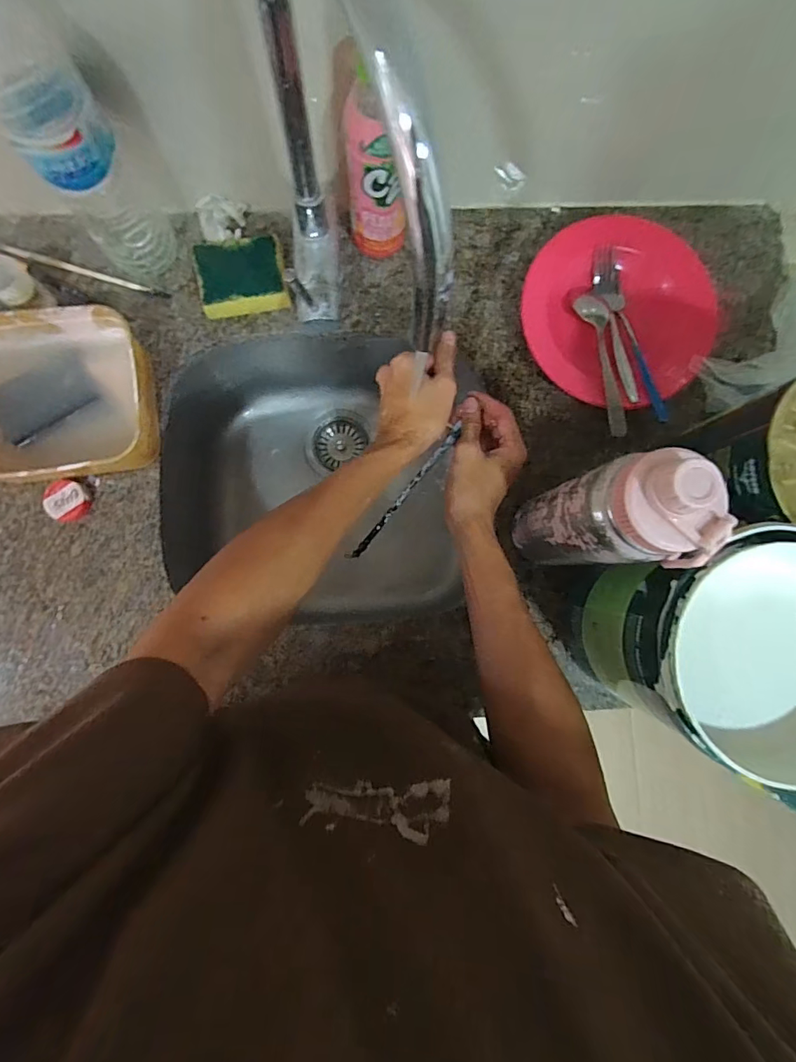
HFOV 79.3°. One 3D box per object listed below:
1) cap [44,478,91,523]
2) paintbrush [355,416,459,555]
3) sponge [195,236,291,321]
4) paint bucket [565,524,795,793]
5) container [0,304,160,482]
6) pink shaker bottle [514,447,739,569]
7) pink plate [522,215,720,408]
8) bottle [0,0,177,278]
[{"bbox_3d":[-0.356,-0.032,0.516,0.041,0.019,0.043,0,85,-1],"label":"cap"},{"bbox_3d":[0.004,-0.038,0.563,0.010,0.012,0.223,42,126,2],"label":"paintbrush"},{"bbox_3d":[-0.172,-0.281,0.534,0.092,0.034,0.073,-12,86,-2],"label":"sponge"},{"bbox_3d":[0.280,0.088,0.408,0.186,0.156,0.167,6,85,-2],"label":"paint bucket"},{"bbox_3d":[-0.353,-0.134,0.499,0.189,0.071,0.167,-5,85,-2],"label":"container"},{"bbox_3d":[0.167,-0.009,0.382,0.088,0.211,0.074,4,86,-2],"label":"pink shaker bottle"},{"bbox_3d":[0.249,-0.246,0.553,0.211,0.039,0.209,0,85,-1],"label":"pink plate"},{"bbox_3d":[-0.279,-0.326,0.419,0.077,0.263,0.063,-34,87,-4],"label":"bottle"}]

